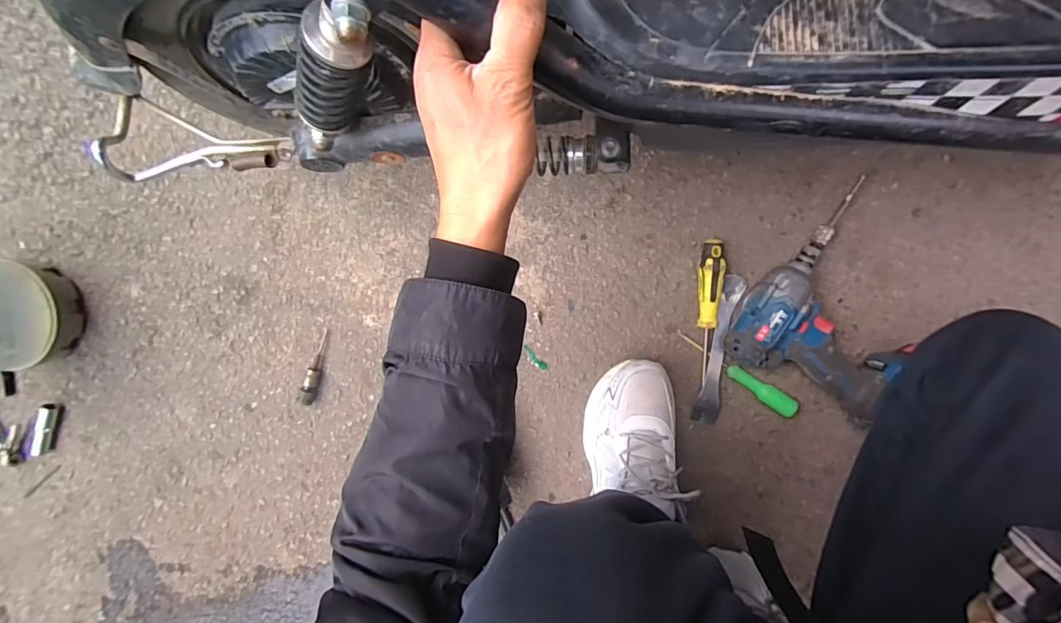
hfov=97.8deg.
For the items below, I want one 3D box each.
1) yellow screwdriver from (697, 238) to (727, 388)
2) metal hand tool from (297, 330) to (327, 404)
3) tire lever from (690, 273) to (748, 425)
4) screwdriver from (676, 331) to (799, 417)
[{"bbox_3d":[0.228,0.001,0.598,0.029,0.033,0.184,3,96,5],"label":"yellow screwdriver"},{"bbox_3d":[-0.301,0.080,0.650,0.022,0.013,0.111,20,97,3],"label":"metal hand tool"},{"bbox_3d":[0.252,0.052,0.612,0.031,0.013,0.198,11,96,4],"label":"tire lever"},{"bbox_3d":[0.269,0.081,0.604,0.170,0.022,0.025,34,97,1],"label":"screwdriver"}]

